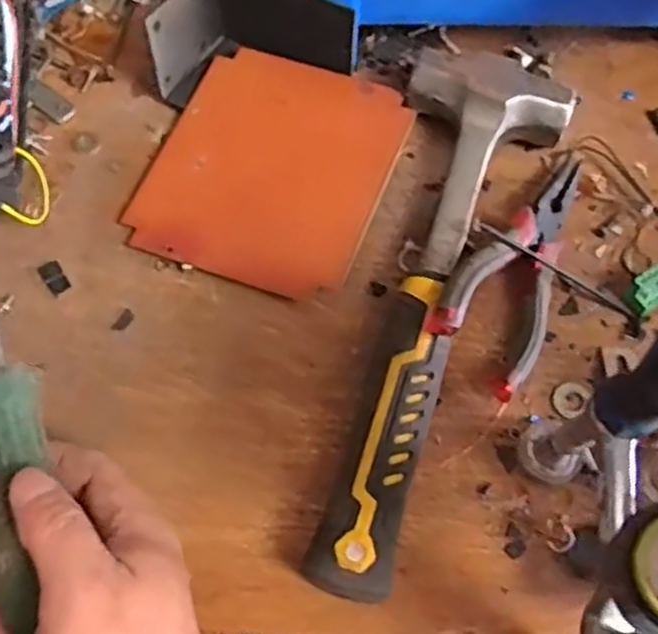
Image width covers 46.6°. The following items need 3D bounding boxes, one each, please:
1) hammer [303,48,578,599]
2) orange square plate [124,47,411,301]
[{"bbox_3d":[0.046,-0.009,0.378,0.081,0.027,0.286,19,68,7],"label":"hammer"},{"bbox_3d":[-0.031,-0.084,0.424,0.125,0.008,0.141,20,63,8],"label":"orange square plate"}]

